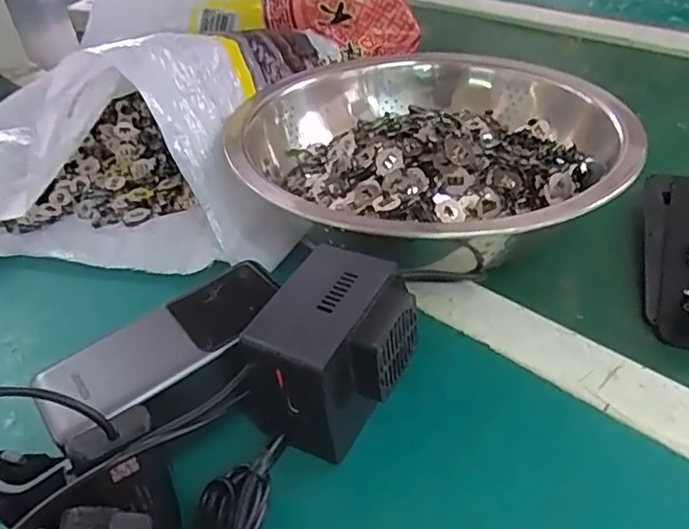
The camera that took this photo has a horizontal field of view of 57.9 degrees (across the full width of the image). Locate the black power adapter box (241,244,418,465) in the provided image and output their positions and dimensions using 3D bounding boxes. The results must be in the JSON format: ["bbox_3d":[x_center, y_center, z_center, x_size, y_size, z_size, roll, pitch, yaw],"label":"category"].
[{"bbox_3d":[-0.003,0.047,0.299,0.060,0.075,0.075,12,43,21],"label":"black power adapter box"}]

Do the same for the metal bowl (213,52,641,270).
[{"bbox_3d":[0.064,-0.079,0.449,0.255,0.073,0.255,-4,39,3],"label":"metal bowl"}]

